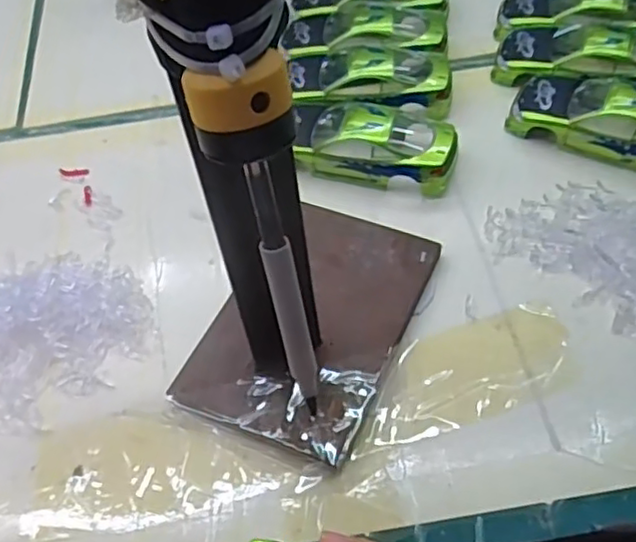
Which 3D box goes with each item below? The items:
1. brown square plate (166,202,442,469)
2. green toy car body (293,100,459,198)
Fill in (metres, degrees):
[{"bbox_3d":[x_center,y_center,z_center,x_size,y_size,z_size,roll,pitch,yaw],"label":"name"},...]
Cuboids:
[{"bbox_3d":[-0.002,0.027,0.368,0.098,0.013,0.148,19,59,18],"label":"brown square plate"},{"bbox_3d":[0.037,-0.092,0.437,0.113,0.034,0.065,10,56,13],"label":"green toy car body"}]

